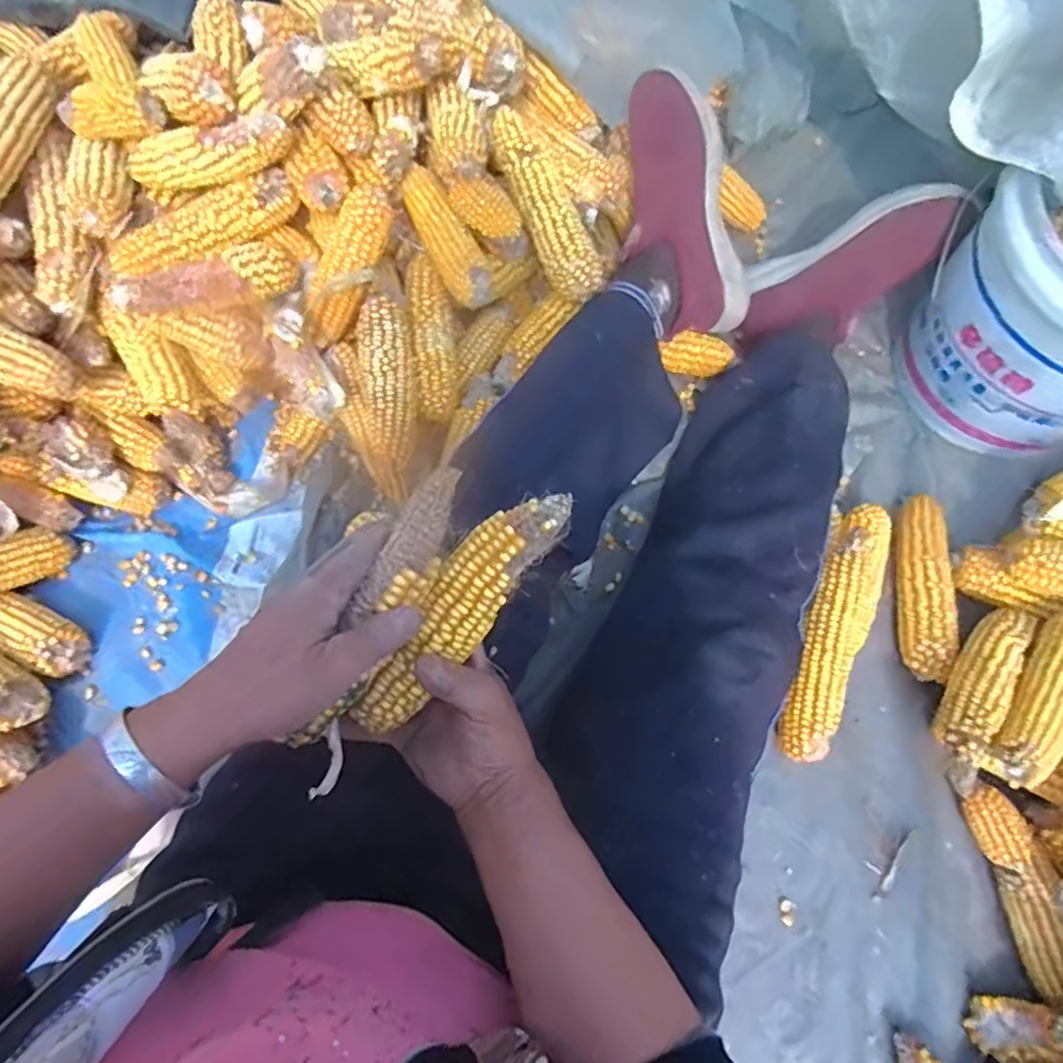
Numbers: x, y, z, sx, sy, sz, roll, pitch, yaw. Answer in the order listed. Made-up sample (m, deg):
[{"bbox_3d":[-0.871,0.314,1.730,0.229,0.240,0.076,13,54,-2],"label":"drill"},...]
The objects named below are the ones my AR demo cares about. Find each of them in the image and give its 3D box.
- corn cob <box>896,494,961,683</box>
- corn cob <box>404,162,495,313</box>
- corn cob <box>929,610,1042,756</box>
[{"bbox_3d":[0.402,0.052,0.648,0.043,0.036,0.191,12,74,2],"label":"corn cob"},{"bbox_3d":[-0.084,-0.286,0.613,0.041,0.036,0.156,-27,76,-9],"label":"corn cob"},{"bbox_3d":[0.414,0.129,0.579,0.043,0.048,0.161,36,76,9],"label":"corn cob"}]

